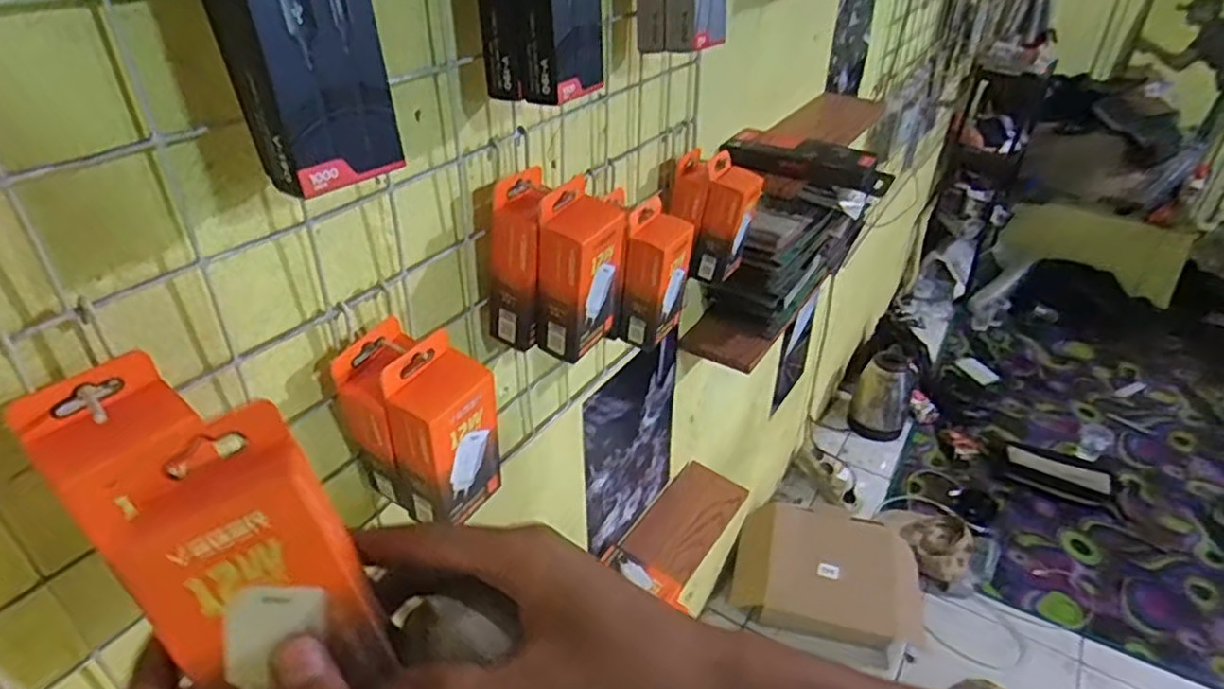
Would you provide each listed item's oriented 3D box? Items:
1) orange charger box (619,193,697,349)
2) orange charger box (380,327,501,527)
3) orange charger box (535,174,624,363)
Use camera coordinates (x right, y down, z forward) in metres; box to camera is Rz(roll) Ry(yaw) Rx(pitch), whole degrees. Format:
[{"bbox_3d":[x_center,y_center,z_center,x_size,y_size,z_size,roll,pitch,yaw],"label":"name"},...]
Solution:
[{"bbox_3d":[0.038,-0.058,0.612,0.039,0.120,0.061,20,39,25],"label":"orange charger box"},{"bbox_3d":[-0.103,0.058,0.433,0.042,0.114,0.060,21,40,27],"label":"orange charger box"},{"bbox_3d":[-0.023,-0.050,0.504,0.041,0.118,0.059,23,41,29],"label":"orange charger box"}]

